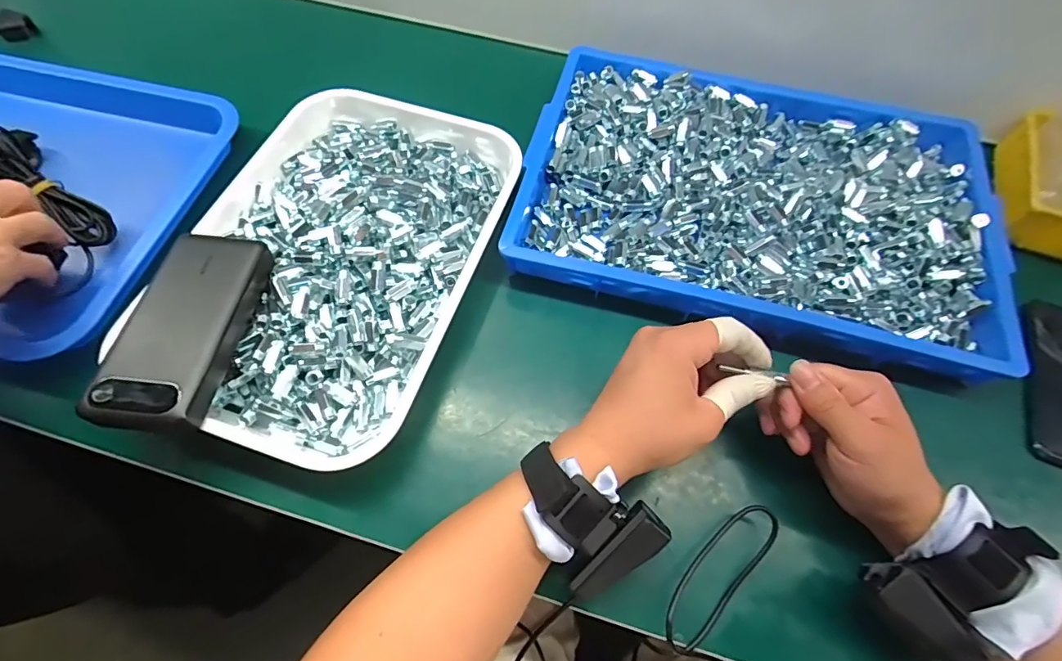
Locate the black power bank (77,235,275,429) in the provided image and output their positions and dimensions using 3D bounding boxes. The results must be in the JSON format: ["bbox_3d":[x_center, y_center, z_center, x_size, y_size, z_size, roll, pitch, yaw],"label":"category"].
[{"bbox_3d":[-0.248,-0.004,0.354,0.068,0.030,0.151,8,65,2],"label":"black power bank"}]

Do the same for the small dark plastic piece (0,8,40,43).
[{"bbox_3d":[-0.615,-0.361,0.576,0.020,0.030,0.039,42,70,17],"label":"small dark plastic piece"}]

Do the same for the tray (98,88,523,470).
[{"bbox_3d":[-0.163,-0.076,0.423,0.239,0.040,0.344,19,65,7],"label":"tray"}]

